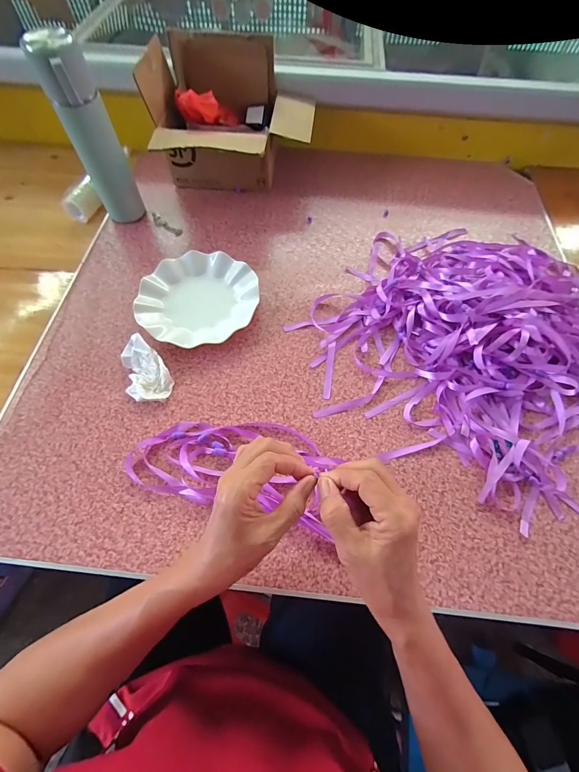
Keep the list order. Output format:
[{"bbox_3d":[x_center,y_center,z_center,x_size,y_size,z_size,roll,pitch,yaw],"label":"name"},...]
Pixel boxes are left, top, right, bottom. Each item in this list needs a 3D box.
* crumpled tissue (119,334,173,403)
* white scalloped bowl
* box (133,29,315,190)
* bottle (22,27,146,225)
[{"bbox_3d":[-0.206,-0.021,0.460,0.057,0.032,0.095,-30,68,-15],"label":"crumpled tissue"},{"bbox_3d":[-0.147,-0.140,0.527,0.182,0.035,0.171,1,63,-1],"label":"white scalloped bowl"},{"bbox_3d":[-0.100,-0.470,0.605,0.271,0.193,0.216,4,63,0],"label":"box"},{"bbox_3d":[-0.300,-0.371,0.518,0.067,0.249,0.070,-20,66,-11],"label":"bottle"}]

